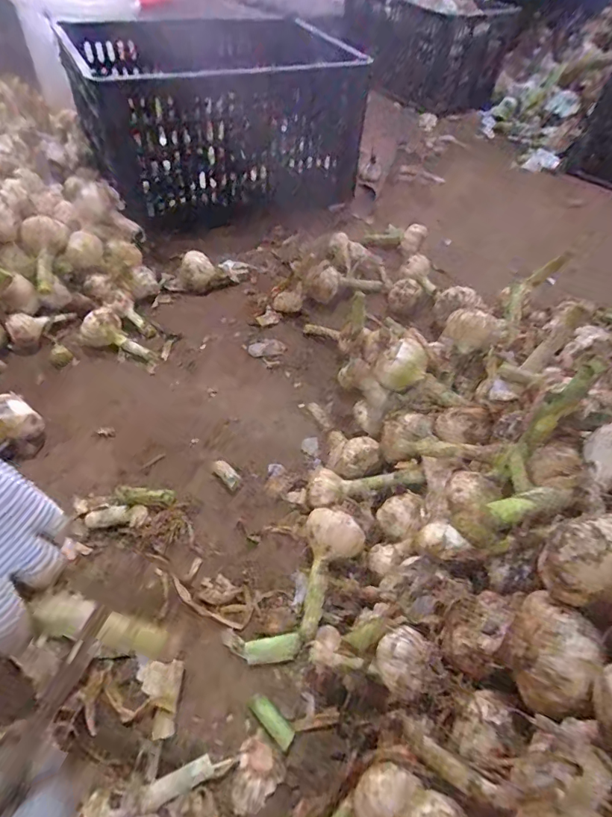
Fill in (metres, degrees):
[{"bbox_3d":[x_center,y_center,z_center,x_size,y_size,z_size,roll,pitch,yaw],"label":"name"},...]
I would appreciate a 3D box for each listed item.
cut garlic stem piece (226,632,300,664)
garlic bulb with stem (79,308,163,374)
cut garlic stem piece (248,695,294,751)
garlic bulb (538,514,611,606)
[{"bbox_3d":[-0.036,0.197,0.366,0.059,0.008,0.022,5,51,-1],"label":"cut garlic stem piece"},{"bbox_3d":[-0.233,-0.082,0.567,0.100,0.045,0.038,32,51,-10],"label":"garlic bulb with stem"},{"bbox_3d":[-0.026,0.232,0.332,0.042,0.007,0.014,30,53,35],"label":"cut garlic stem piece"},{"bbox_3d":[0.150,0.078,0.229,0.039,0.040,0.036,4,50,-4],"label":"garlic bulb"}]

